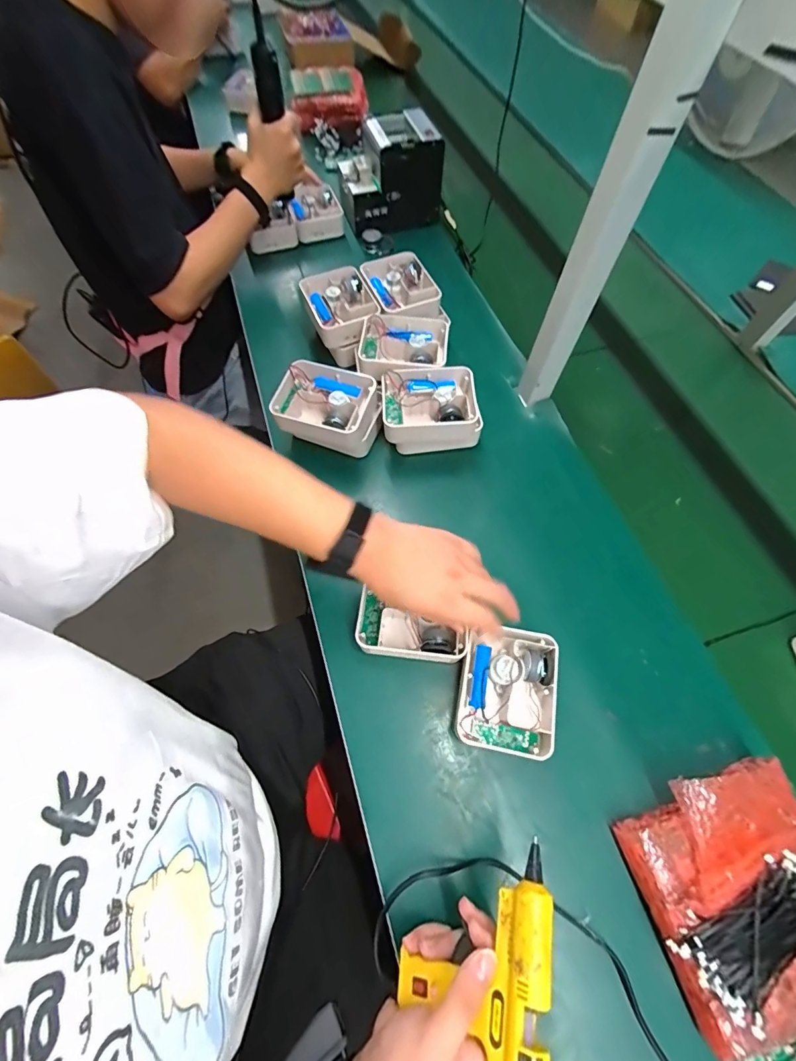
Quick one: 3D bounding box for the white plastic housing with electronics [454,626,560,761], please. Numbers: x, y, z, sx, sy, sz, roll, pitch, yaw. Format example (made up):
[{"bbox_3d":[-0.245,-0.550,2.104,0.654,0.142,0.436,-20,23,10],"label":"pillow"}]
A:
[{"bbox_3d":[0.120,0.178,0.479,0.102,0.045,0.129,10,64,4],"label":"white plastic housing with electronics"}]

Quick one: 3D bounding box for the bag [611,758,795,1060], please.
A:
[{"bbox_3d":[0.316,0.331,0.392,0.175,0.057,0.188,-10,64,-6],"label":"bag"}]

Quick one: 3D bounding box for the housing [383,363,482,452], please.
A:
[{"bbox_3d":[0.046,-0.170,0.613,0.134,0.075,0.097,-3,64,-3],"label":"housing"}]

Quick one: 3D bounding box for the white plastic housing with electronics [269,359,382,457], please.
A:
[{"bbox_3d":[-0.103,-0.174,0.614,0.150,0.070,0.103,15,64,6],"label":"white plastic housing with electronics"}]

